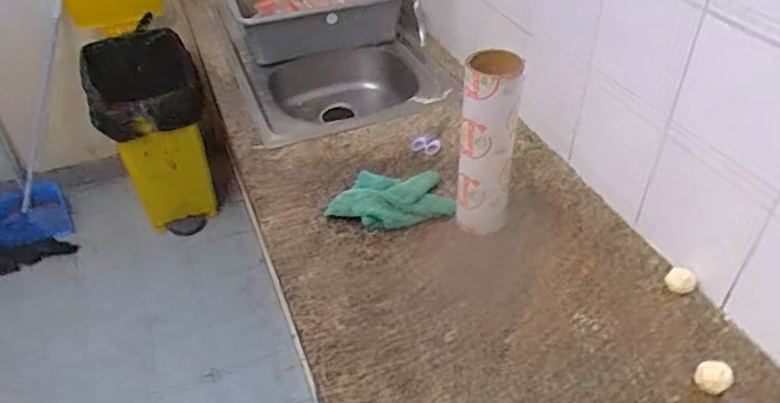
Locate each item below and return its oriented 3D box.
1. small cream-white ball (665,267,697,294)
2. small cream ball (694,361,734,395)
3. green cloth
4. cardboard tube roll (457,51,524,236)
[{"bbox_3d":[0.462,0.126,0.946,0.042,0.036,0.034,22,46,26],"label":"small cream-white ball"},{"bbox_3d":[0.438,0.244,0.812,0.043,0.040,0.040,20,45,25],"label":"small cream ball"},{"bbox_3d":[0.002,-0.009,1.119,0.227,0.043,0.135,0,40,3],"label":"green cloth"},{"bbox_3d":[0.160,-0.086,0.988,0.088,0.320,0.083,6,41,10],"label":"cardboard tube roll"}]

